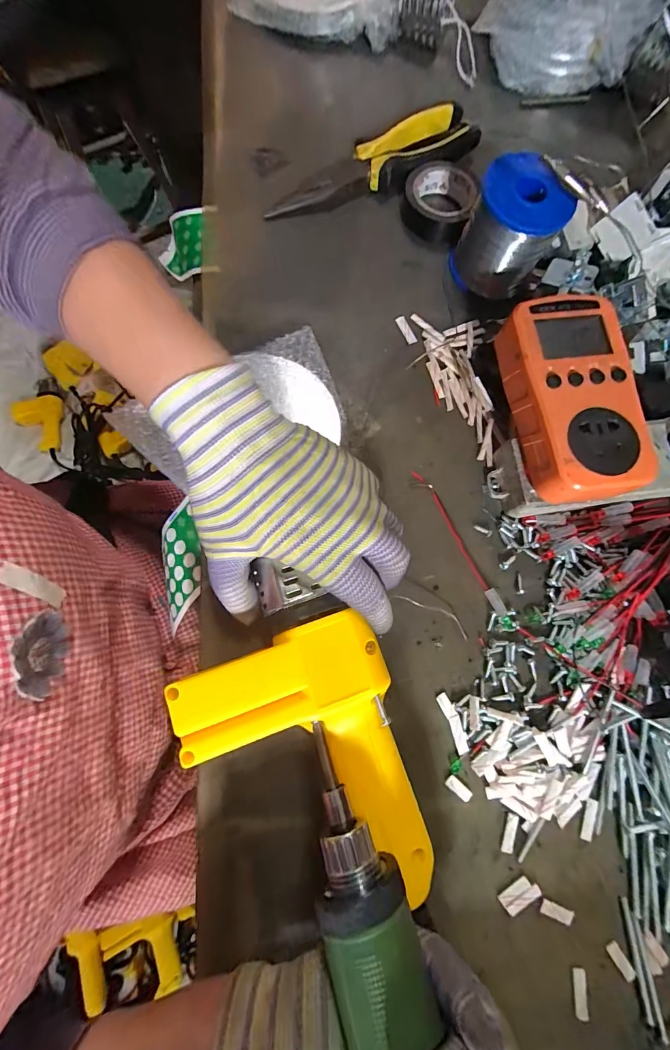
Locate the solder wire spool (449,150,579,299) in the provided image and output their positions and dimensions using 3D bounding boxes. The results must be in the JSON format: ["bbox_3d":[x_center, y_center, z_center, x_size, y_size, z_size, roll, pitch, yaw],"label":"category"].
[{"bbox_3d":[0.132,-0.225,0.289,0.063,0.064,0.058,0,79,-1],"label":"solder wire spool"}]

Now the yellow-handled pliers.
[{"bbox_3d":[0.030,-0.300,0.321,0.192,0.019,0.045,-24,80,-6],"label":"yellow-handled pliers"}]

